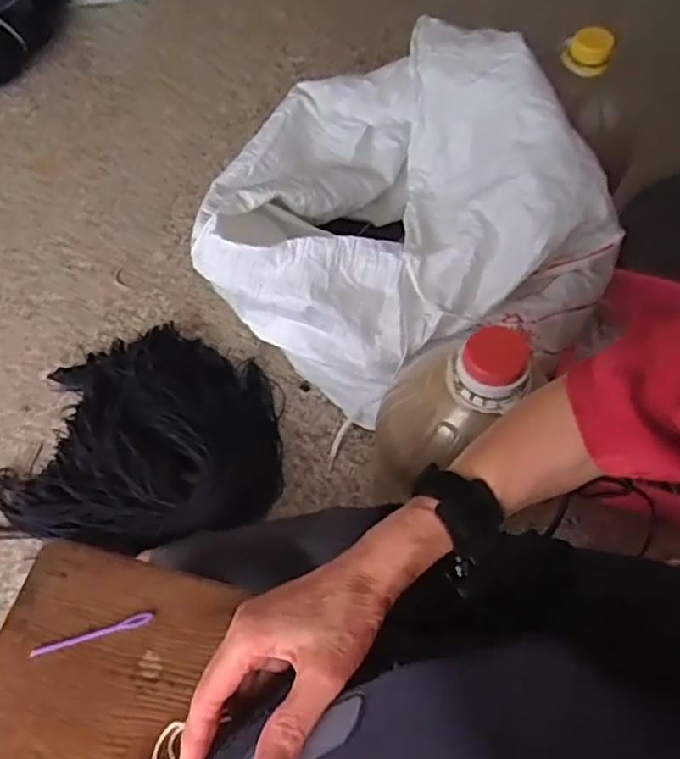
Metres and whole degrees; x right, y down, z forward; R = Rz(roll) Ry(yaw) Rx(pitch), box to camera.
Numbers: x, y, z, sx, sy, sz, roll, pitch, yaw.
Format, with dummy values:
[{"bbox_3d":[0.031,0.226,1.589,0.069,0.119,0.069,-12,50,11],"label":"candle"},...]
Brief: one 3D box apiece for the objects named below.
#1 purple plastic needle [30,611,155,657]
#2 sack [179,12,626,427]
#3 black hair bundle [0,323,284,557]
[{"bbox_3d":[-0.170,0.176,0.443,0.081,0.004,0.009,-16,61,-10],"label":"purple plastic needle"},{"bbox_3d":[0.081,-0.242,0.945,0.584,0.330,0.433,32,65,17],"label":"sack"},{"bbox_3d":[-0.293,0.077,0.974,0.402,0.077,0.370,0,59,-1],"label":"black hair bundle"}]

